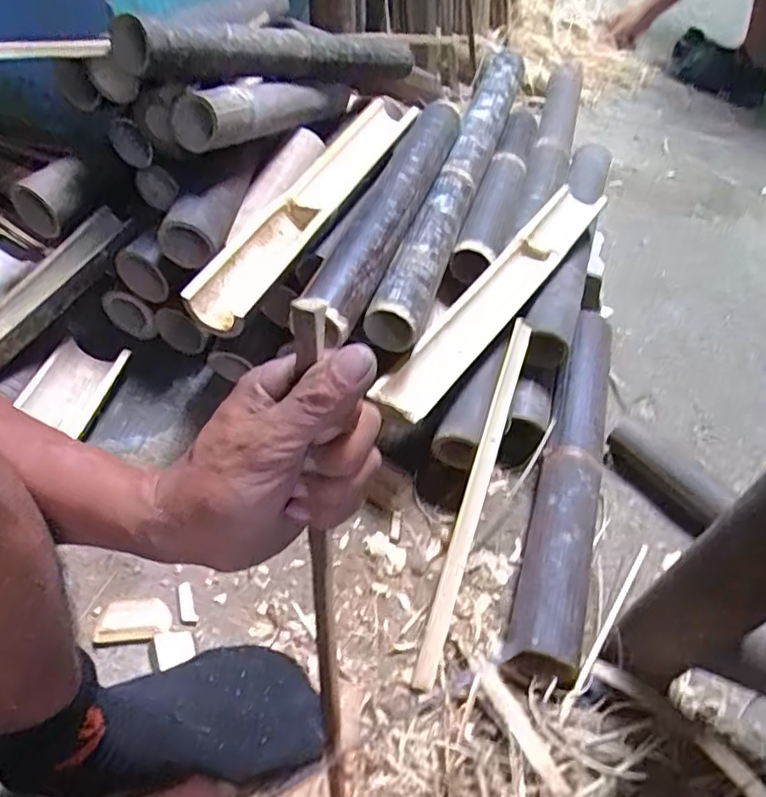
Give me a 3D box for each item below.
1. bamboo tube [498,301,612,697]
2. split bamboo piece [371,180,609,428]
[{"bbox_3d":[0.216,0.068,0.688,0.070,0.067,0.505,16,49,10],"label":"bamboo tube"},{"bbox_3d":[0.137,-0.126,0.737,0.066,0.032,0.443,33,66,24],"label":"split bamboo piece"}]

